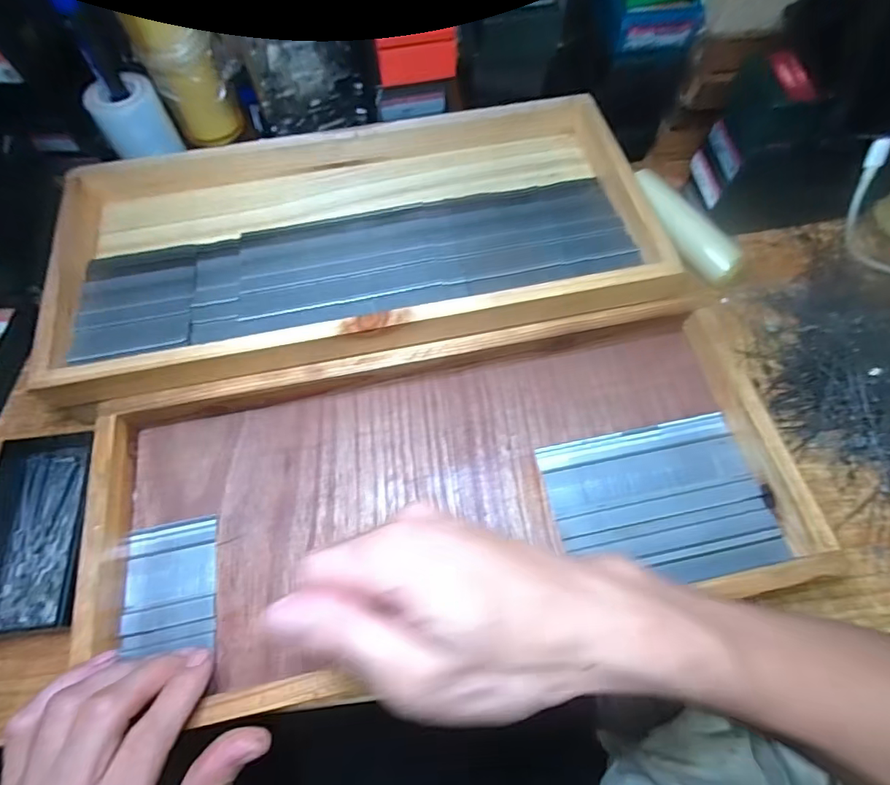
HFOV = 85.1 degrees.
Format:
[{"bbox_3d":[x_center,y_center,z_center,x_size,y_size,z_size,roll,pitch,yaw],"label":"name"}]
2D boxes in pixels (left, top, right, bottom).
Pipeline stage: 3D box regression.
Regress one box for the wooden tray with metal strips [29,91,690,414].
[{"bbox_3d":[-0.065,-0.119,0.379,0.431,0.054,0.217,-11,66,-5],"label":"wooden tray with metal strips"}]

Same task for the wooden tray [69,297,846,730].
[{"bbox_3d":[-0.003,0.064,0.313,0.425,0.037,0.208,-9,66,-3],"label":"wooden tray"}]

